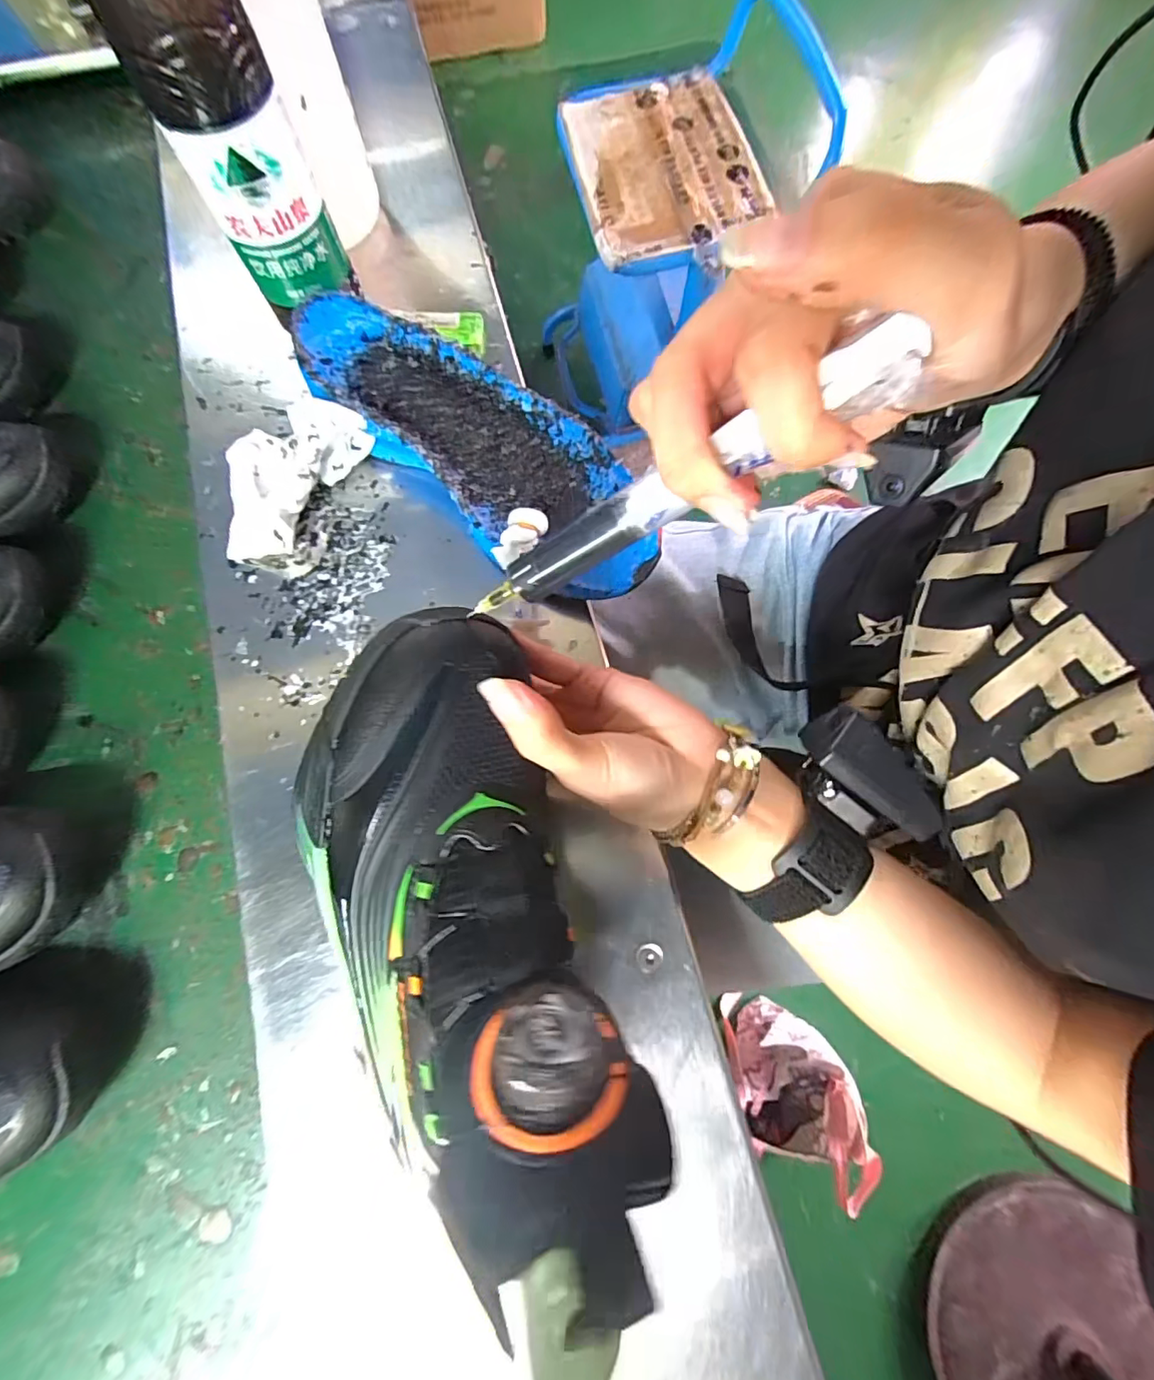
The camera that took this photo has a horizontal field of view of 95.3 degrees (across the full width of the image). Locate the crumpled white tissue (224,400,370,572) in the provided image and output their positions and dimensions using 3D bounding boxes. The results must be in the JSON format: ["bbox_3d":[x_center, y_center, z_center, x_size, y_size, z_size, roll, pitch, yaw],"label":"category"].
[{"bbox_3d":[-0.182,-0.130,0.334,0.061,0.042,0.118,34,93,8],"label":"crumpled white tissue"}]

